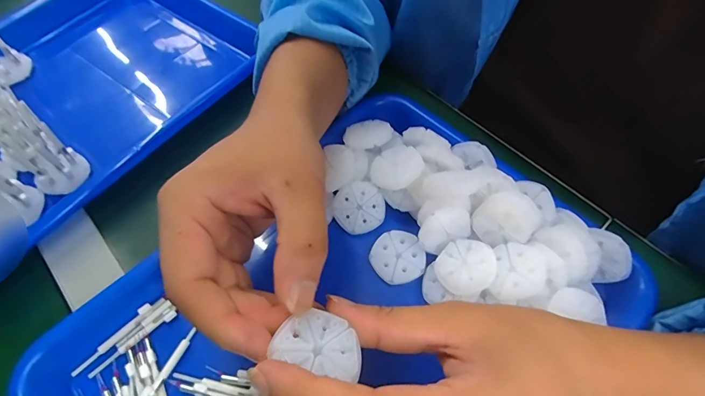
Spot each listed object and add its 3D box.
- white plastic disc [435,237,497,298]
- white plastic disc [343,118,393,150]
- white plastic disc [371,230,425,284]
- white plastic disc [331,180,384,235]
[{"bbox_3d":[0.073,0.044,0.256,0.038,0.005,0.036,-12,52,16],"label":"white plastic disc"},{"bbox_3d":[0.011,-0.051,0.313,0.037,0.004,0.034,-8,46,9],"label":"white plastic disc"},{"bbox_3d":[0.031,0.040,0.278,0.036,0.004,0.037,-18,60,-10],"label":"white plastic disc"},{"bbox_3d":[0.005,0.007,0.294,0.037,0.004,0.036,0,90,-3],"label":"white plastic disc"}]

